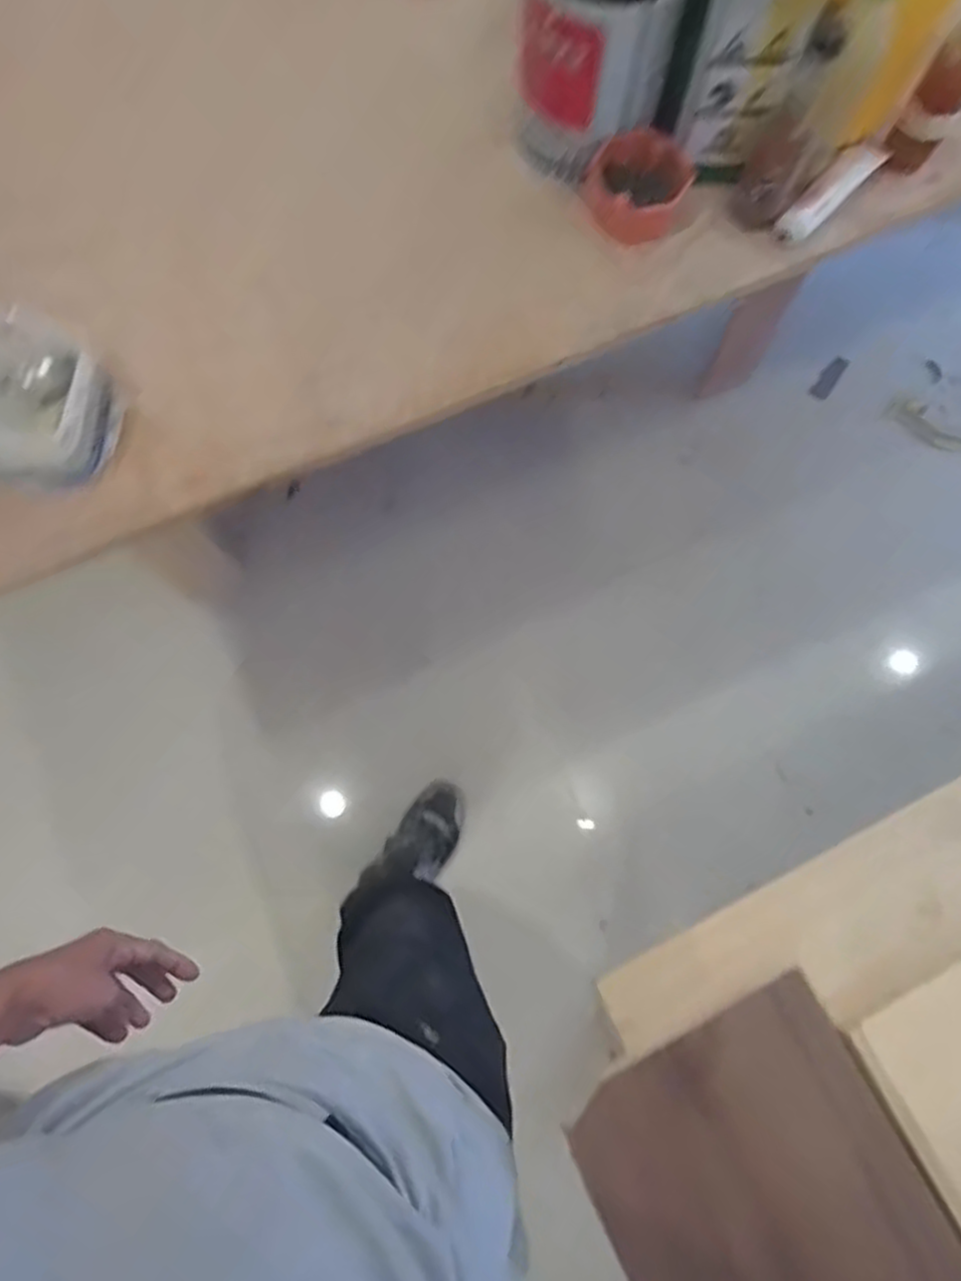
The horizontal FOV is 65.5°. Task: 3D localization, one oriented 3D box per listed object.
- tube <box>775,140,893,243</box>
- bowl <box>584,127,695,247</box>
[{"bbox_3d":[0.388,-0.496,0.817,0.039,0.025,0.168,43,79,11],"label":"tube"},{"bbox_3d":[0.167,-0.476,0.797,0.109,0.050,0.114,11,75,3],"label":"bowl"}]

